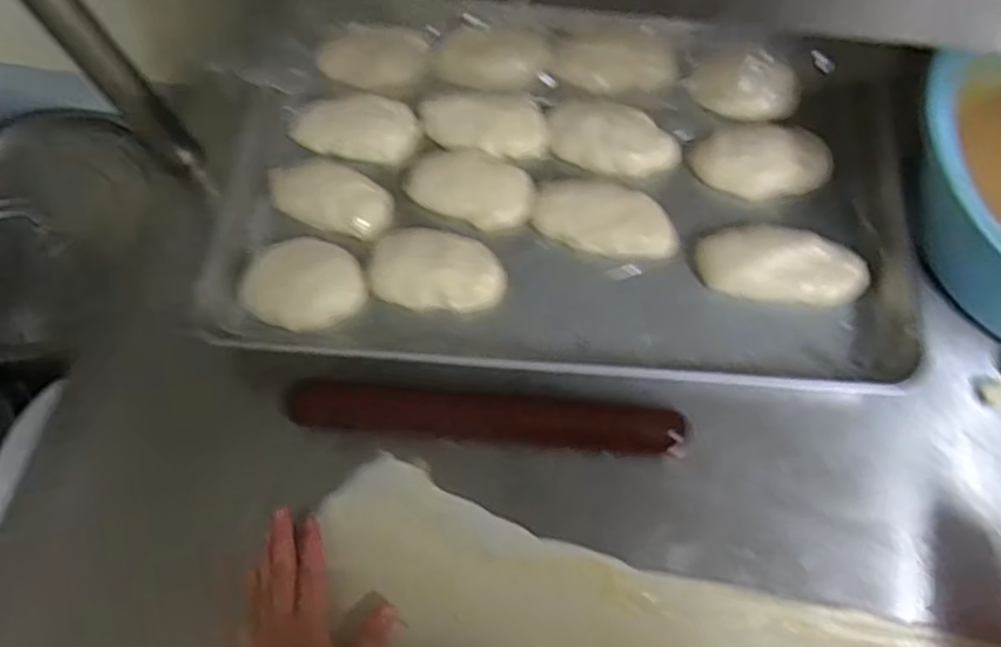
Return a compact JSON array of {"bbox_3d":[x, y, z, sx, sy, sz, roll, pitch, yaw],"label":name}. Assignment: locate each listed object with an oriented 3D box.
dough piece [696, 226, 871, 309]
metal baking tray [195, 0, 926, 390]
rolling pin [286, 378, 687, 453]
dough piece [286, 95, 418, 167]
[{"bbox_3d":[0.246,-0.054,0.591,0.138,0.031,0.066,5,68,6],"label":"dough piece"},{"bbox_3d":[0.038,-0.140,0.642,0.621,0.057,0.385,5,68,6],"label":"metal baking tray"},{"bbox_3d":[-0.017,0.075,0.562,0.318,0.030,0.039,4,68,6],"label":"rolling pin"},{"bbox_3d":[-0.147,-0.195,0.688,0.123,0.027,0.063,1,67,4],"label":"dough piece"}]

